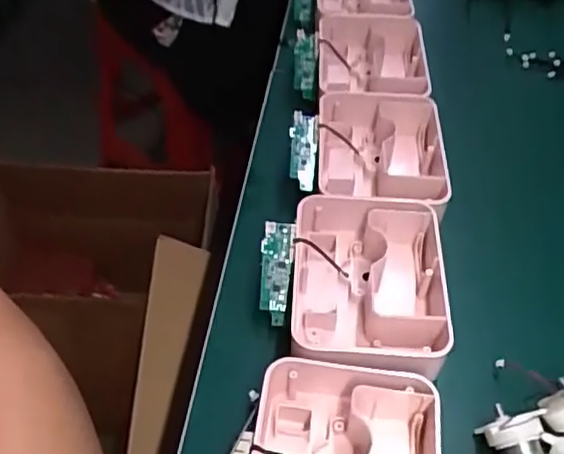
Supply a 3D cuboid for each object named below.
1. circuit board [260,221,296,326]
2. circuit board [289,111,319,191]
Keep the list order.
[{"bbox_3d":[-0.004,0.031,0.431,0.021,0.012,0.069,4,76,-1],"label":"circuit board"},{"bbox_3d":[0.018,-0.062,0.514,0.022,0.010,0.066,2,76,-4],"label":"circuit board"}]

